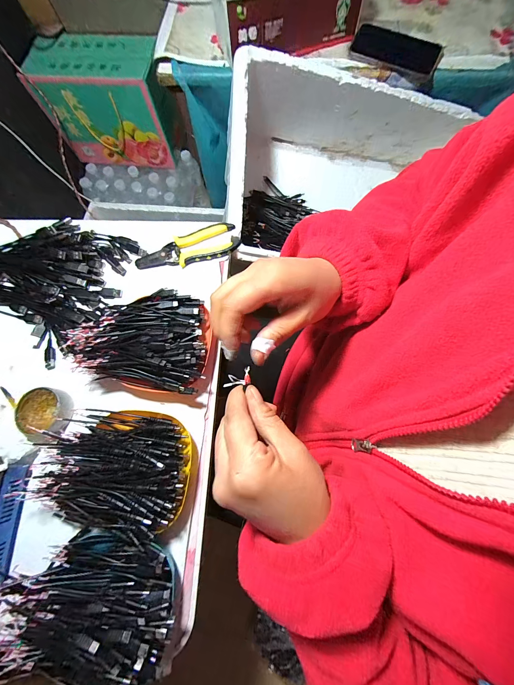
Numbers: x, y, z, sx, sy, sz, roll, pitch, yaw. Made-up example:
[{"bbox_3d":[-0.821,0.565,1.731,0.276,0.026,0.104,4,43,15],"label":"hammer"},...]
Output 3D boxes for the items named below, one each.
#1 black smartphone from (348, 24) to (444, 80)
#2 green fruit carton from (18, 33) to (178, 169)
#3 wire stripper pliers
[{"bbox_3d":[0.265,-0.556,0.512,0.166,0.014,0.086,22,89,2],"label":"black smartphone"},{"bbox_3d":[-0.407,-0.676,0.776,0.330,0.239,0.155,6,75,3],"label":"green fruit carton"},{"bbox_3d":[-0.115,-0.154,0.441,0.169,0.015,0.056,-14,75,-2],"label":"wire stripper pliers"}]

